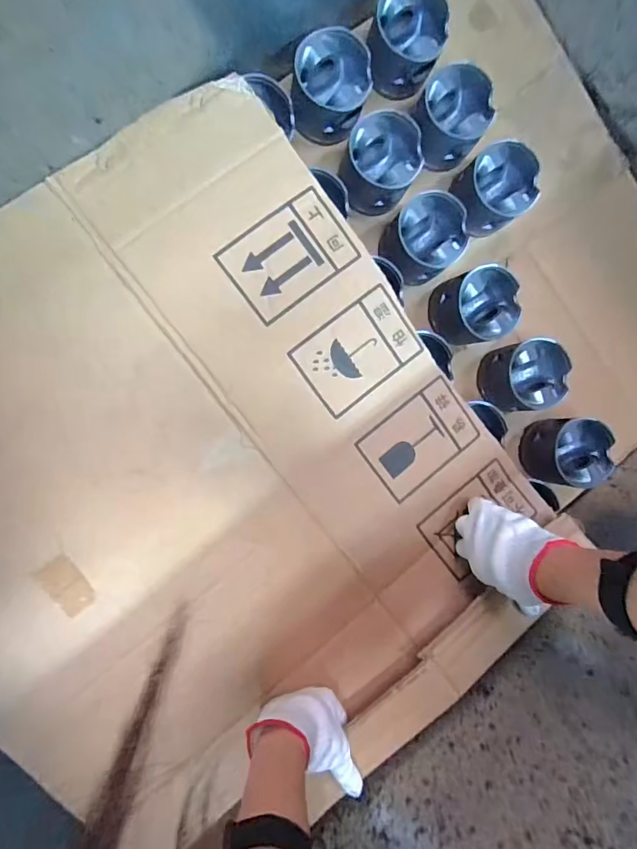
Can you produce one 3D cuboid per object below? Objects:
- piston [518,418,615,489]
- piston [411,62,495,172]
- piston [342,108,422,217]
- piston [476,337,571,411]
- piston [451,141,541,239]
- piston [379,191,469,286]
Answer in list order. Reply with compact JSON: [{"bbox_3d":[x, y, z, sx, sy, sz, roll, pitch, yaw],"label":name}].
[{"bbox_3d":[0.329,0.034,0.623,0.093,0.075,0.088,7,92,-9],"label":"piston"},{"bbox_3d":[0.159,-0.373,0.566,0.083,0.074,0.080,0,93,-9],"label":"piston"},{"bbox_3d":[0.072,-0.315,0.563,0.085,0.066,0.089,0,93,-9],"label":"piston"},{"bbox_3d":[0.269,-0.062,0.608,0.097,0.061,0.091,-8,94,-8],"label":"piston"},{"bbox_3d":[0.219,-0.295,0.590,0.085,0.081,0.085,0,93,-9],"label":"piston"},{"bbox_3d":[0.128,-0.230,0.580,0.084,0.084,0.084,0,93,-9],"label":"piston"}]

